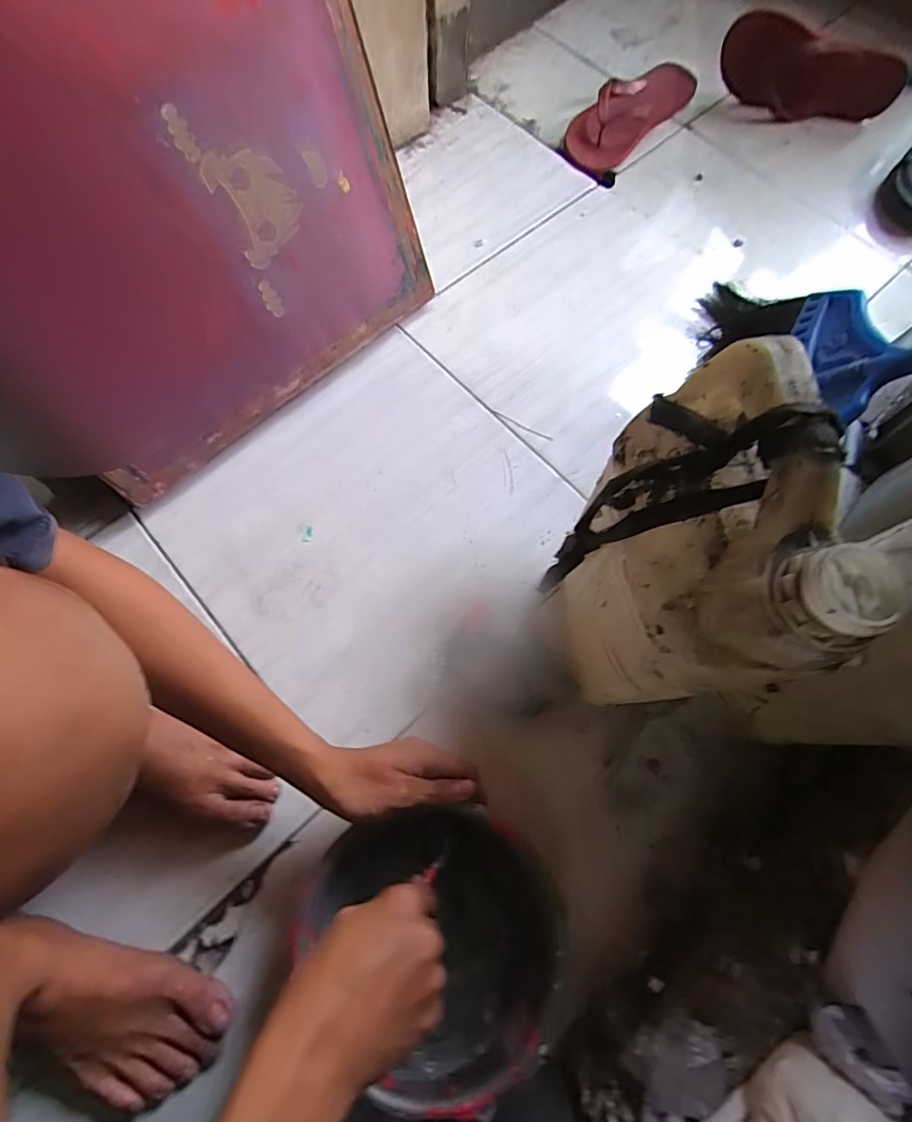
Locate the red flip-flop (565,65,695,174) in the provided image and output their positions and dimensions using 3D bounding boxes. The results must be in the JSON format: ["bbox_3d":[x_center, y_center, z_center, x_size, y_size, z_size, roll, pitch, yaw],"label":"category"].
[{"bbox_3d":[0.269,-0.703,0.790,0.109,0.040,0.271,39,75,12],"label":"red flip-flop"}]

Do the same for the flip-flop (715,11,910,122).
[{"bbox_3d":[0.533,-0.726,0.761,0.272,0.108,0.045,7,71,-11],"label":"flip-flop"}]

